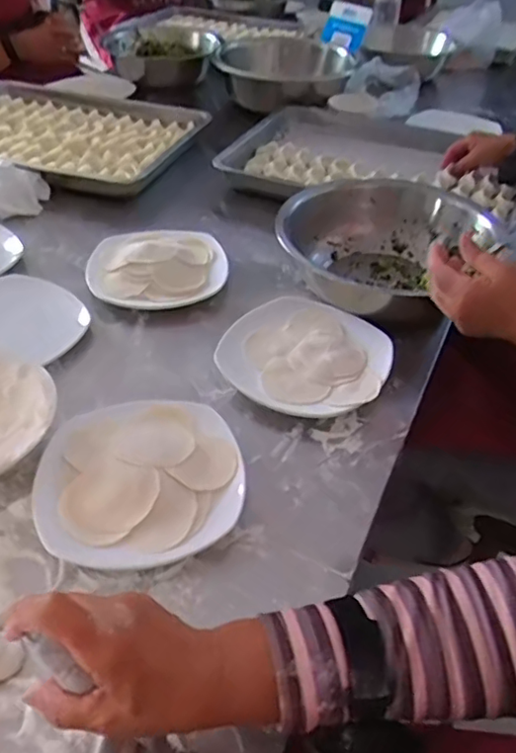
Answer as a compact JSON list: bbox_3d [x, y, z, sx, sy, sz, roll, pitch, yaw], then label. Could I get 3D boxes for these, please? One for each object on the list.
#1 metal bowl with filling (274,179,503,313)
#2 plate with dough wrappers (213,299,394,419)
[{"bbox_3d":[0.163,-0.178,0.786,0.240,0.093,0.284,32,50,26],"label":"metal bowl with filling"},{"bbox_3d":[0.056,-0.029,0.678,0.187,0.024,0.188,2,44,-2],"label":"plate with dough wrappers"}]

